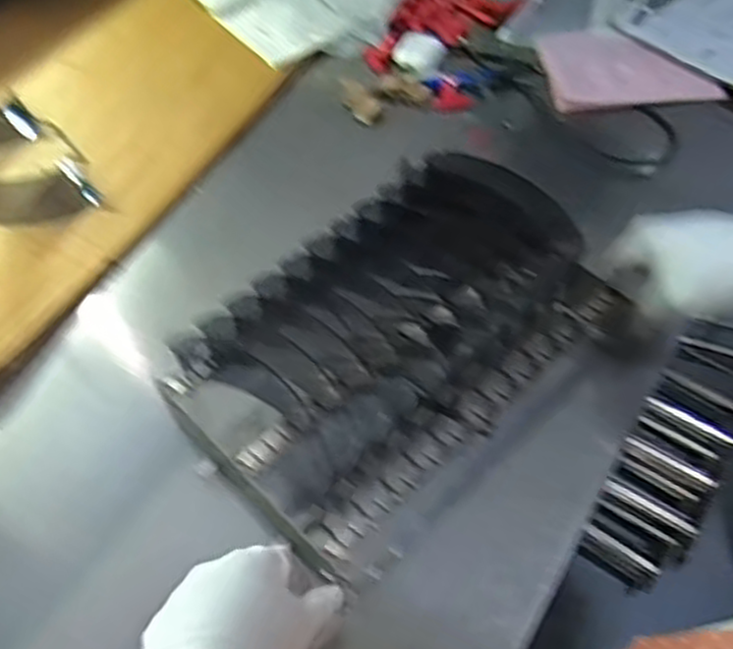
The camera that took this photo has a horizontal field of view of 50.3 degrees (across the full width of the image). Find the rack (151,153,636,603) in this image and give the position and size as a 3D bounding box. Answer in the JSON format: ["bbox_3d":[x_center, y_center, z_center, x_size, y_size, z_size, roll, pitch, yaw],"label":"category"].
[{"bbox_3d":[0.027,0.016,0.586,0.305,0.144,0.181,-35,63,-21],"label":"rack"}]

